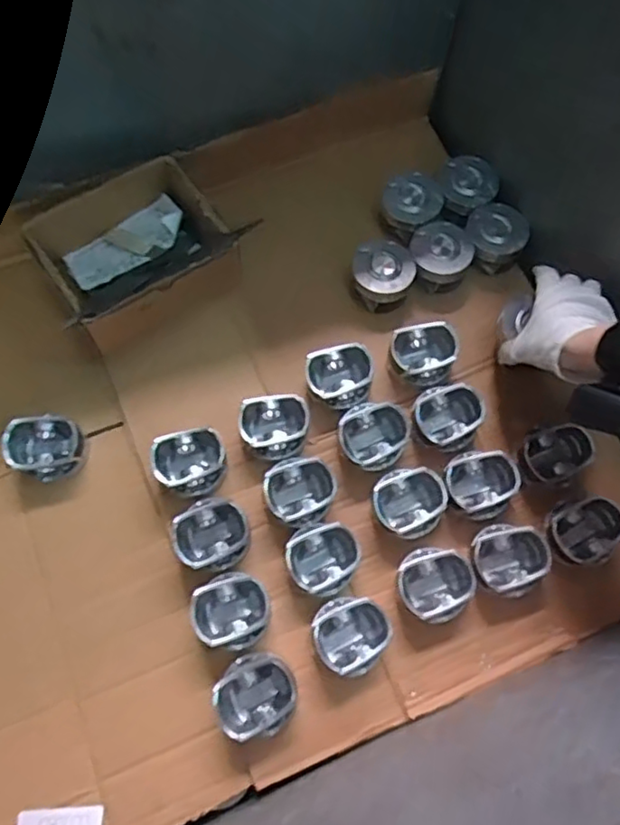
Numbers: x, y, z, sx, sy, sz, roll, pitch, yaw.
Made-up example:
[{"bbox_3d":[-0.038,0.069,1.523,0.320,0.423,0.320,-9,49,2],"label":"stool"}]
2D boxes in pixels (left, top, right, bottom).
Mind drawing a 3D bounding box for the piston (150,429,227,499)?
[{"bbox_3d":[-0.127,0.057,0.675,0.075,0.047,0.075,-13,72,-6],"label":"piston"}]

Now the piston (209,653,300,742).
[{"bbox_3d":[-0.051,0.273,0.611,0.071,0.054,0.075,0,71,-1],"label":"piston"}]

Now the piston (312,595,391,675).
[{"bbox_3d":[0.040,0.222,0.637,0.072,0.039,0.077,0,71,-1],"label":"piston"}]

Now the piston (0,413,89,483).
[{"bbox_3d":[-0.285,0.037,0.686,0.073,0.056,0.076,24,72,6],"label":"piston"}]

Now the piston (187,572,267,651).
[{"bbox_3d":[-0.079,0.200,0.640,0.071,0.057,0.070,0,71,-1],"label":"piston"}]

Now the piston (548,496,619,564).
[{"bbox_3d":[0.292,0.125,0.679,0.080,0.046,0.069,-29,74,-10],"label":"piston"}]

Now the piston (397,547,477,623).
[{"bbox_3d":[0.128,0.178,0.656,0.076,0.036,0.075,0,71,-1],"label":"piston"}]

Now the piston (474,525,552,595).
[{"bbox_3d":[0.212,0.152,0.663,0.080,0.037,0.073,0,71,-1],"label":"piston"}]

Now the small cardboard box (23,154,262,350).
[{"bbox_3d":[-0.193,-0.185,0.746,0.218,0.095,0.171,-24,74,-9],"label":"small cardboard box"}]

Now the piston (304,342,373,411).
[{"bbox_3d":[0.032,-0.039,0.717,0.077,0.040,0.072,-4,72,-3],"label":"piston"}]

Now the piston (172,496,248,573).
[{"bbox_3d":[-0.102,0.129,0.662,0.071,0.049,0.072,0,71,-1],"label":"piston"}]

